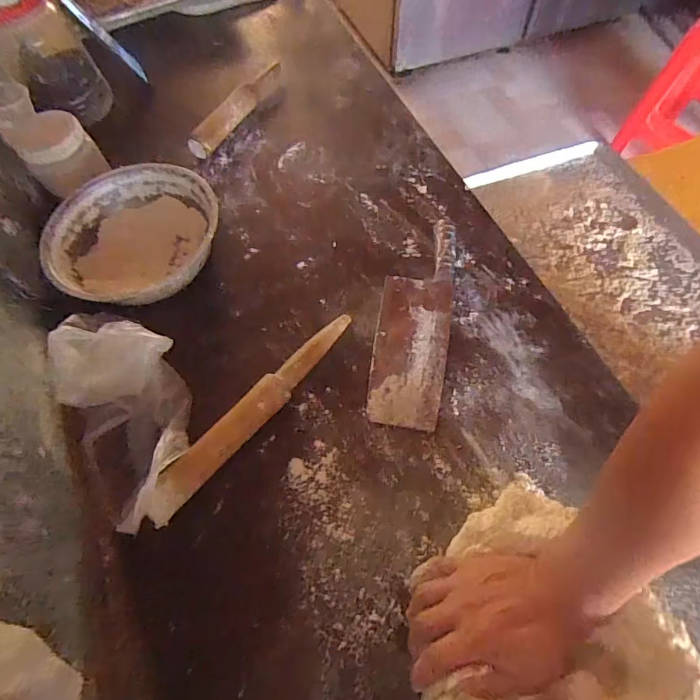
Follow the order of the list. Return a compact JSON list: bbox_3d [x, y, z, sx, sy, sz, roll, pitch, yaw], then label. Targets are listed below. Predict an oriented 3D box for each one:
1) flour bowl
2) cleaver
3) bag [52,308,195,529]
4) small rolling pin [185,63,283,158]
[{"bbox_3d":[-0.289,-0.153,0.619,0.216,0.068,0.198,0,61,1],"label":"flour bowl"},{"bbox_3d":[0.082,-0.043,0.583,0.088,0.026,0.285,8,62,5],"label":"cleaver"},{"bbox_3d":[-0.236,0.054,0.497,0.120,0.066,0.256,-26,64,-13],"label":"bag"},{"bbox_3d":[-0.180,-0.403,0.774,0.033,0.043,0.245,25,64,14],"label":"small rolling pin"}]

